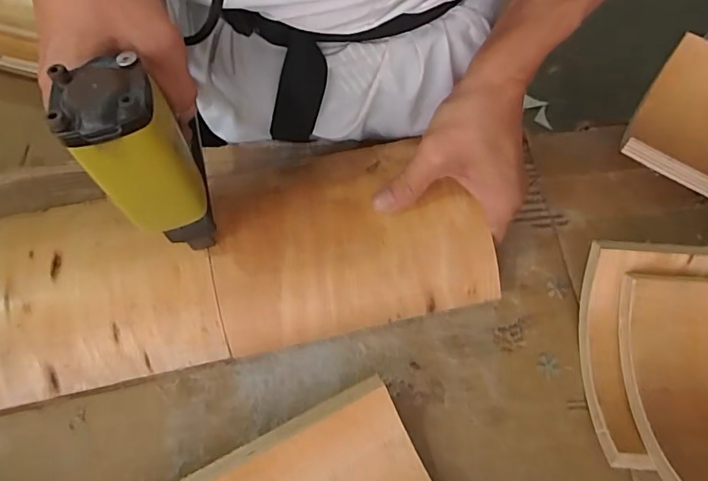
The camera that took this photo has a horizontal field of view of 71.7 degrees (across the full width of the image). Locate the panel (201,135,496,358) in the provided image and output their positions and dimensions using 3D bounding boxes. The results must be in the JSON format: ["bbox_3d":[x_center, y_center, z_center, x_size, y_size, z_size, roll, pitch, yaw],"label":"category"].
[{"bbox_3d":[-0.006,-0.009,0.367,0.192,0.034,0.147,-11,68,-4],"label":"panel"}]

